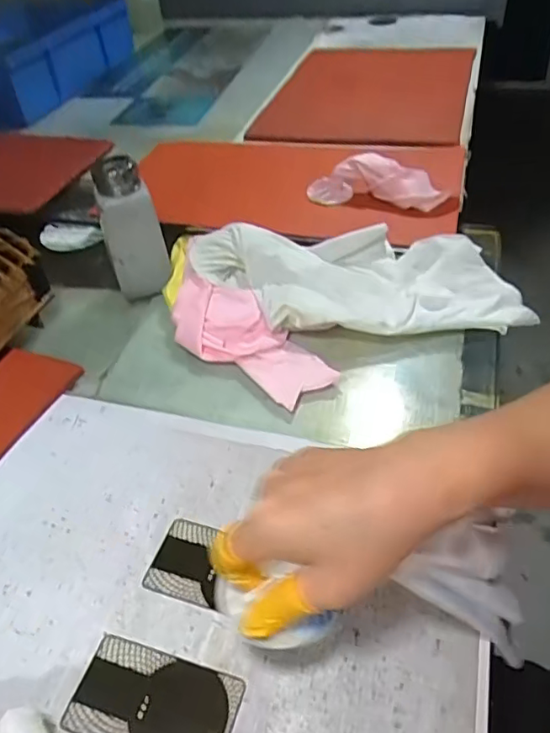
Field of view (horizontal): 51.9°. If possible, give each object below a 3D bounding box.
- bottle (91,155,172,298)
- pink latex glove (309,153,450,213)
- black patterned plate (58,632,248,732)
[{"bbox_3d":[-0.132,-0.126,0.530,0.051,0.125,0.048,-12,43,-6],"label":"bottle"},{"bbox_3d":[0.108,-0.195,0.591,0.150,0.041,0.047,11,45,17],"label":"pink latex glove"},{"bbox_3d":[-0.063,0.175,0.294,0.086,0.004,0.049,9,45,16],"label":"black patterned plate"}]

